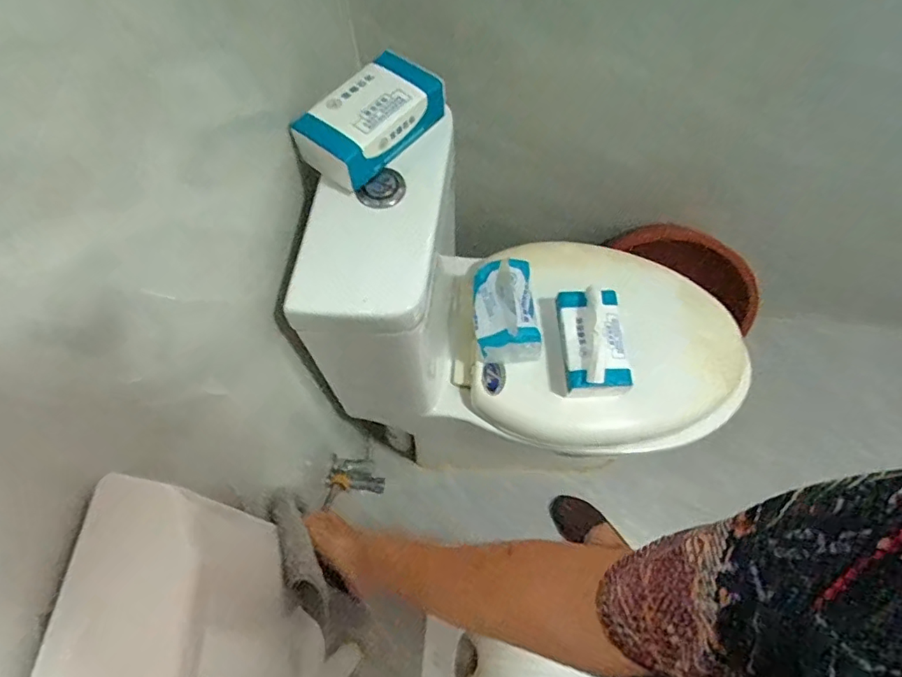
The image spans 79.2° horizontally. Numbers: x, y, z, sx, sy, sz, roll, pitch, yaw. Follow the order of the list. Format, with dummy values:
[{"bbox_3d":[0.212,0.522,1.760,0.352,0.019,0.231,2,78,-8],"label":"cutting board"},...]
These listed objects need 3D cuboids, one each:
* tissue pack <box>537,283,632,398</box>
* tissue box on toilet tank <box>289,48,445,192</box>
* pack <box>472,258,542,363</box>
[{"bbox_3d":[0.203,0.003,0.824,0.106,0.078,0.177,-2,67,-1],"label":"tissue pack"},{"bbox_3d":[-0.087,-0.244,0.604,0.094,0.047,0.156,38,71,14],"label":"tissue box on toilet tank"},{"bbox_3d":[0.080,-0.042,0.841,0.101,0.075,0.148,-7,67,-4],"label":"pack"}]

